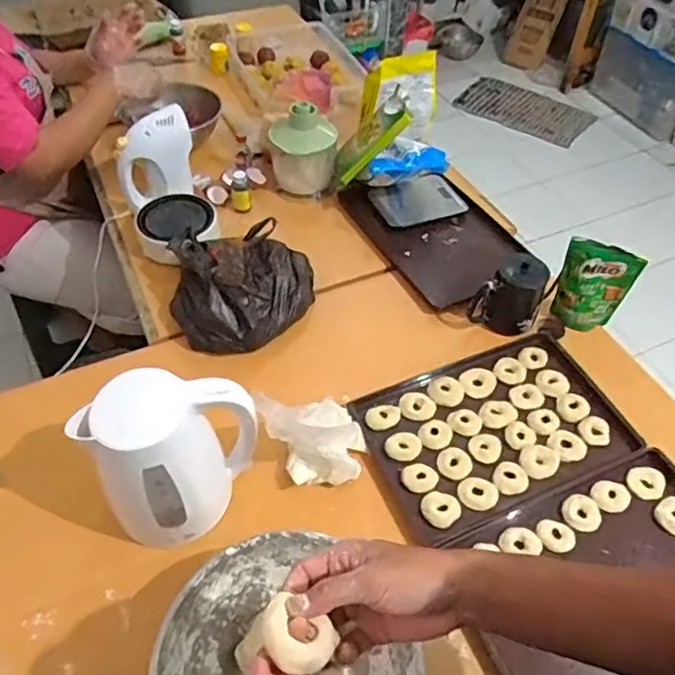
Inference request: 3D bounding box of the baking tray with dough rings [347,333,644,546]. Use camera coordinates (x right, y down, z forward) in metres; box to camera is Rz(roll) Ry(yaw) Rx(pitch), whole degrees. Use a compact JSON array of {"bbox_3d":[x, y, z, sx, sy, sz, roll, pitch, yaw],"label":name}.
[{"bbox_3d":[0.226,0.129,0.867,0.361,0.018,0.240,-19,53,-17],"label":"baking tray with dough rings"}]

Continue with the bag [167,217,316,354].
[{"bbox_3d":[-0.157,-0.092,0.974,0.229,0.121,0.234,-4,51,-6],"label":"bag"}]

